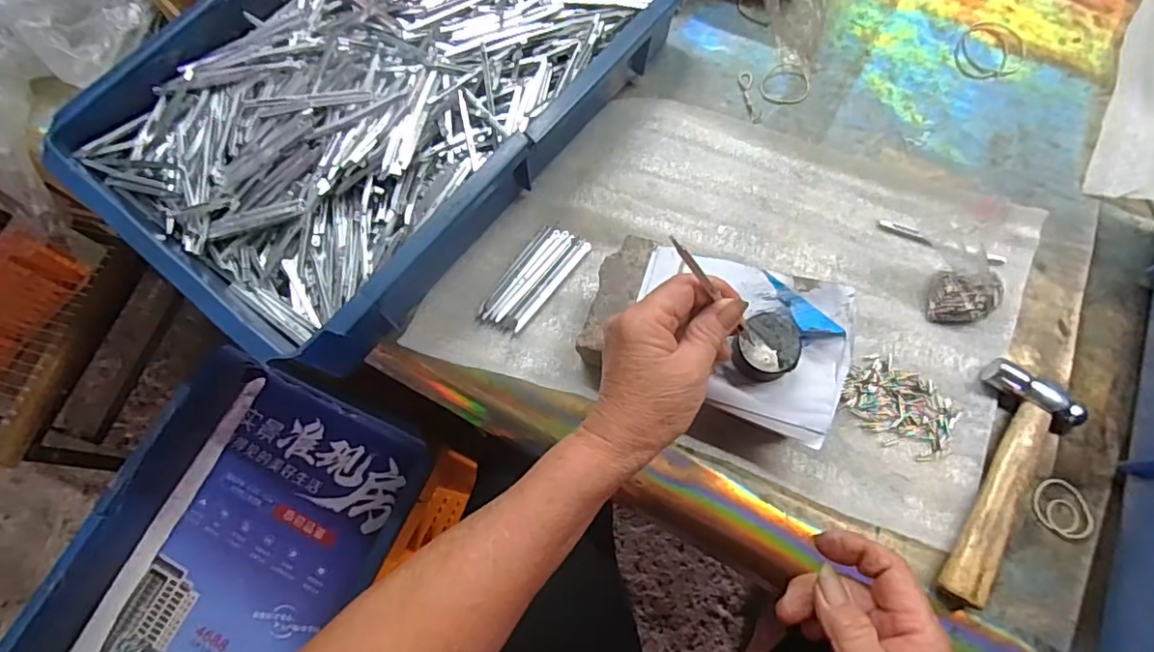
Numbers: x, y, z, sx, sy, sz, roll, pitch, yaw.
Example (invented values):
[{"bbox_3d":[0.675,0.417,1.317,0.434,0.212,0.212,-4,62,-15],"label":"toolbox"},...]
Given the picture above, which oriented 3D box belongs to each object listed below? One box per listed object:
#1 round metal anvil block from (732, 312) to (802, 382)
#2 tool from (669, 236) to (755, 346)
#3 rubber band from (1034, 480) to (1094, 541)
[{"bbox_3d":[0.119,0.012,0.358,0.037,0.024,0.042,31,74,13],"label":"round metal anvil block"},{"bbox_3d":[0.077,-0.018,0.318,0.004,0.099,0.006,11,65,49],"label":"tool"},{"bbox_3d":[0.315,0.120,0.373,0.031,0.004,0.038,-12,70,-1],"label":"rubber band"}]

